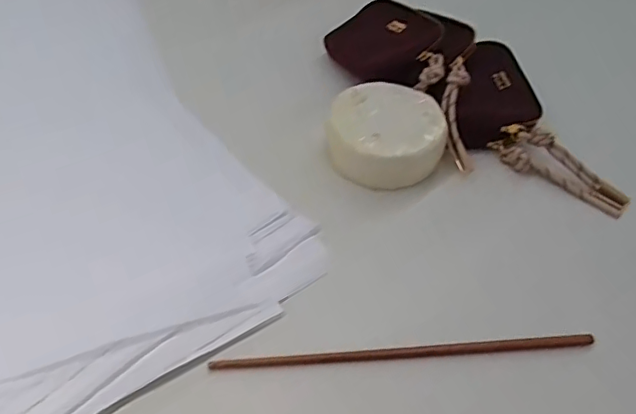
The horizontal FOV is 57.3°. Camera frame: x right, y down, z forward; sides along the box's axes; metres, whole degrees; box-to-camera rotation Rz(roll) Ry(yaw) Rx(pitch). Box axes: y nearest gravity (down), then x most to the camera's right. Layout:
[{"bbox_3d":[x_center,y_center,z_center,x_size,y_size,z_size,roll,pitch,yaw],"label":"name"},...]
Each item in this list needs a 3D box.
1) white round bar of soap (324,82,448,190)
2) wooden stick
[{"bbox_3d":[0.055,-0.061,0.481,0.093,0.034,0.094,5,49,2],"label":"white round bar of soap"},{"bbox_3d":[0.056,0.092,0.371,0.240,0.013,0.007,-3,49,-5],"label":"wooden stick"}]

